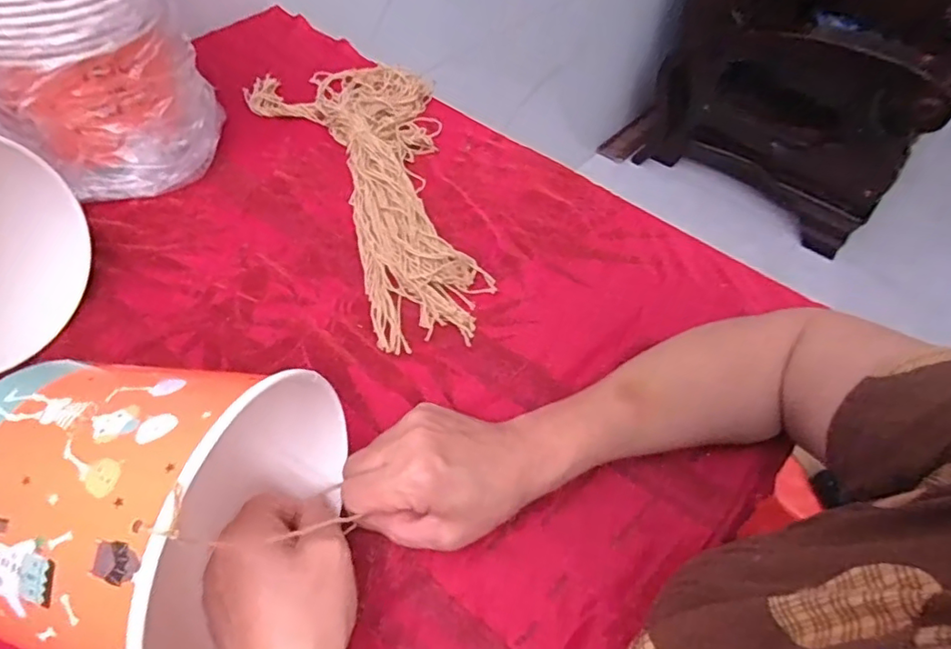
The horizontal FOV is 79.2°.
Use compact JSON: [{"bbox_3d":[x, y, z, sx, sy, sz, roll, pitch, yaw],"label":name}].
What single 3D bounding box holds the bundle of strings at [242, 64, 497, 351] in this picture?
[{"bbox_3d":[-0.093,-0.150,0.563,0.171,0.021,0.400,-16,55,-17],"label":"bundle of strings"}]

